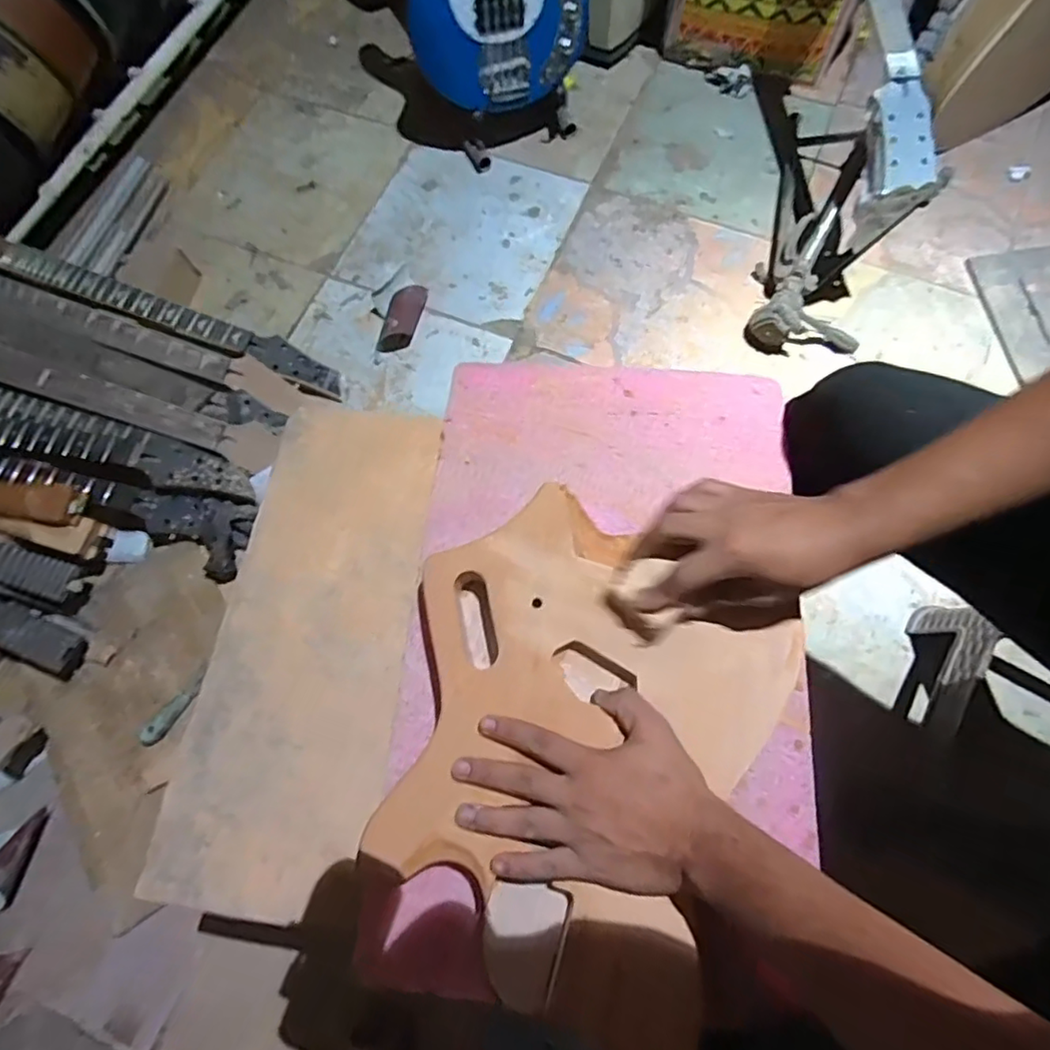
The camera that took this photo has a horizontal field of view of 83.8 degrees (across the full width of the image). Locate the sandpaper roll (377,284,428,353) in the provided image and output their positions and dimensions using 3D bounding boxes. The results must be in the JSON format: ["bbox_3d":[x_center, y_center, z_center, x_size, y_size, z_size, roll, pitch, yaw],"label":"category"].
[{"bbox_3d":[-0.224,-0.384,1.082,0.068,0.050,0.142,12,73,4],"label":"sandpaper roll"}]

